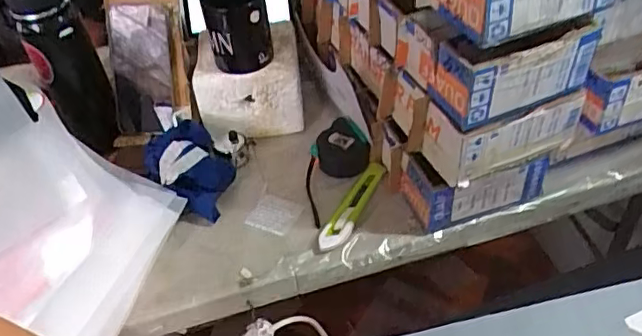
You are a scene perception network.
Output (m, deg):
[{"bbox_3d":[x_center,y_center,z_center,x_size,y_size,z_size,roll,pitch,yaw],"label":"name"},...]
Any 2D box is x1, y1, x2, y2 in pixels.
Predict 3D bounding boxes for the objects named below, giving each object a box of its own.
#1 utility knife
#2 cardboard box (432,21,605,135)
[{"bbox_3d":[0.041,0.046,0.709,0.029,0.022,0.144,18,49,22],"label":"utility knife"},{"bbox_3d":[0.190,-0.105,0.576,0.154,0.083,0.070,-17,45,-12],"label":"cardboard box"}]

